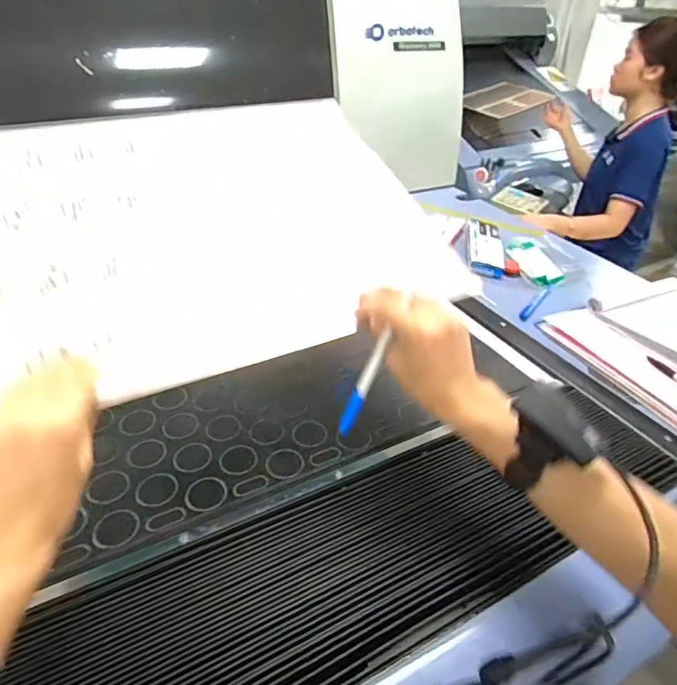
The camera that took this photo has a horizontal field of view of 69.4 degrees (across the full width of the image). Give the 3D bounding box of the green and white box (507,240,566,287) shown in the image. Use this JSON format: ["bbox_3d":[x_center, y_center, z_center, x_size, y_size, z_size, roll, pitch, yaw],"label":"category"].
[{"bbox_3d":[0.398,-0.159,0.988,0.068,0.026,0.153,-1,36,-5],"label":"green and white box"}]

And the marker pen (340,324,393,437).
[{"bbox_3d":[0.024,0.040,0.471,0.009,0.118,0.014,2,30,-36],"label":"marker pen"}]

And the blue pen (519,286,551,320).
[{"bbox_3d":[0.342,-0.072,0.840,0.016,0.010,0.133,25,42,28],"label":"blue pen"}]

